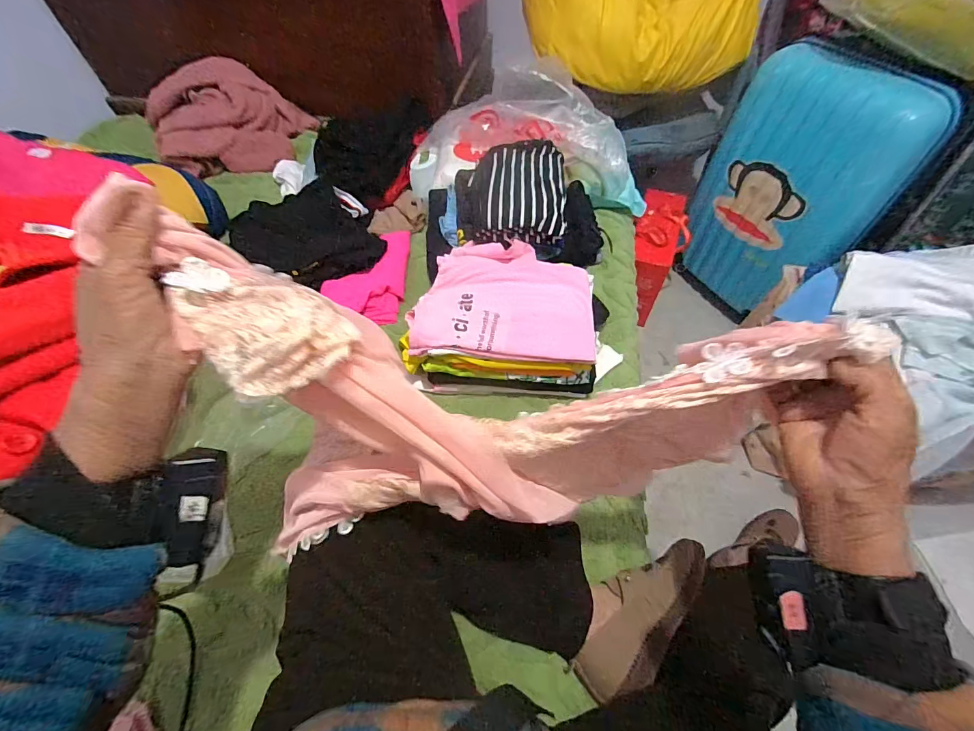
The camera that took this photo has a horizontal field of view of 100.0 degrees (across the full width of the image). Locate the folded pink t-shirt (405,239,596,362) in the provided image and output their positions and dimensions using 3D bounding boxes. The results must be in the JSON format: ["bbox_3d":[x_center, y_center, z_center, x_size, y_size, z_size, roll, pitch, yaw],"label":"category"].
[{"bbox_3d":[0.030,-0.111,0.647,0.271,0.033,0.225,4,55,3],"label":"folded pink t-shirt"}]

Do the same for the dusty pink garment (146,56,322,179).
[{"bbox_3d":[-0.637,-0.616,1.026,0.381,0.174,0.221,-19,57,-12],"label":"dusty pink garment"}]

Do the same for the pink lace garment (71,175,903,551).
[{"bbox_3d":[0.015,0.026,0.344,0.428,0.240,0.155,-6,56,-4],"label":"pink lace garment"}]

